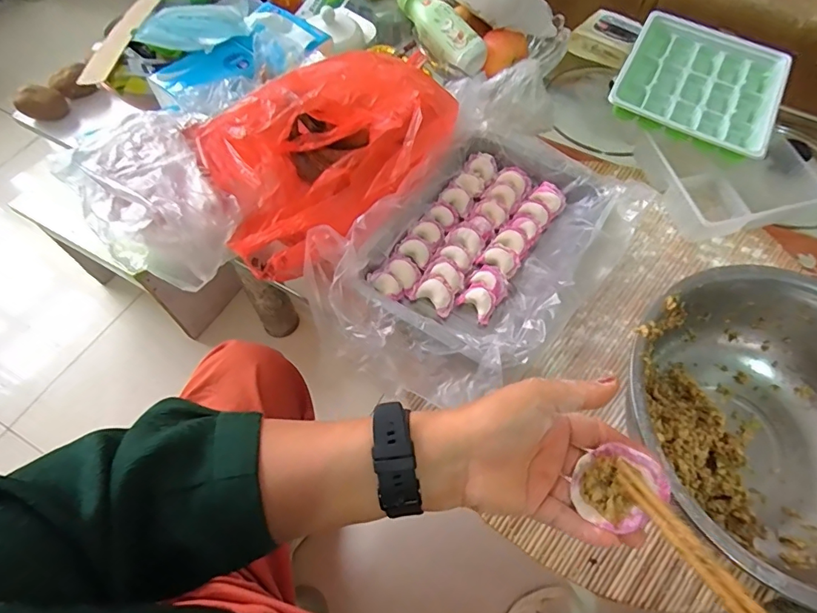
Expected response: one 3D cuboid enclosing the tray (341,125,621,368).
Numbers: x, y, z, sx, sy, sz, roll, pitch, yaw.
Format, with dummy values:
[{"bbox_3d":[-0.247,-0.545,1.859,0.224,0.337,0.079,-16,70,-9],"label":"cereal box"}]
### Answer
[{"bbox_3d":[0.095,-0.082,0.556,0.217,0.056,0.309,30,65,13],"label":"tray"}]

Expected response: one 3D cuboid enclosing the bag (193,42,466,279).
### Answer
[{"bbox_3d":[-0.105,-0.185,0.551,0.204,0.101,0.307,41,68,18],"label":"bag"}]

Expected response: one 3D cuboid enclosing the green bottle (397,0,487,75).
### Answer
[{"bbox_3d":[0.044,-0.388,0.659,0.050,0.050,0.157,-38,82,-19],"label":"green bottle"}]

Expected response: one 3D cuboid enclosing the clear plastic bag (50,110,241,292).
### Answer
[{"bbox_3d":[-0.264,-0.132,0.495,0.153,0.064,0.248,-35,69,-18],"label":"clear plastic bag"}]

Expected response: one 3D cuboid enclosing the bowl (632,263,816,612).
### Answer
[{"bbox_3d":[0.325,0.117,0.430,0.269,0.118,0.266,1,62,-1],"label":"bowl"}]

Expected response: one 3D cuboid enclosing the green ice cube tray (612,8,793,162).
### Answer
[{"bbox_3d":[0.385,-0.296,0.620,0.195,0.040,0.201,25,64,11],"label":"green ice cube tray"}]

